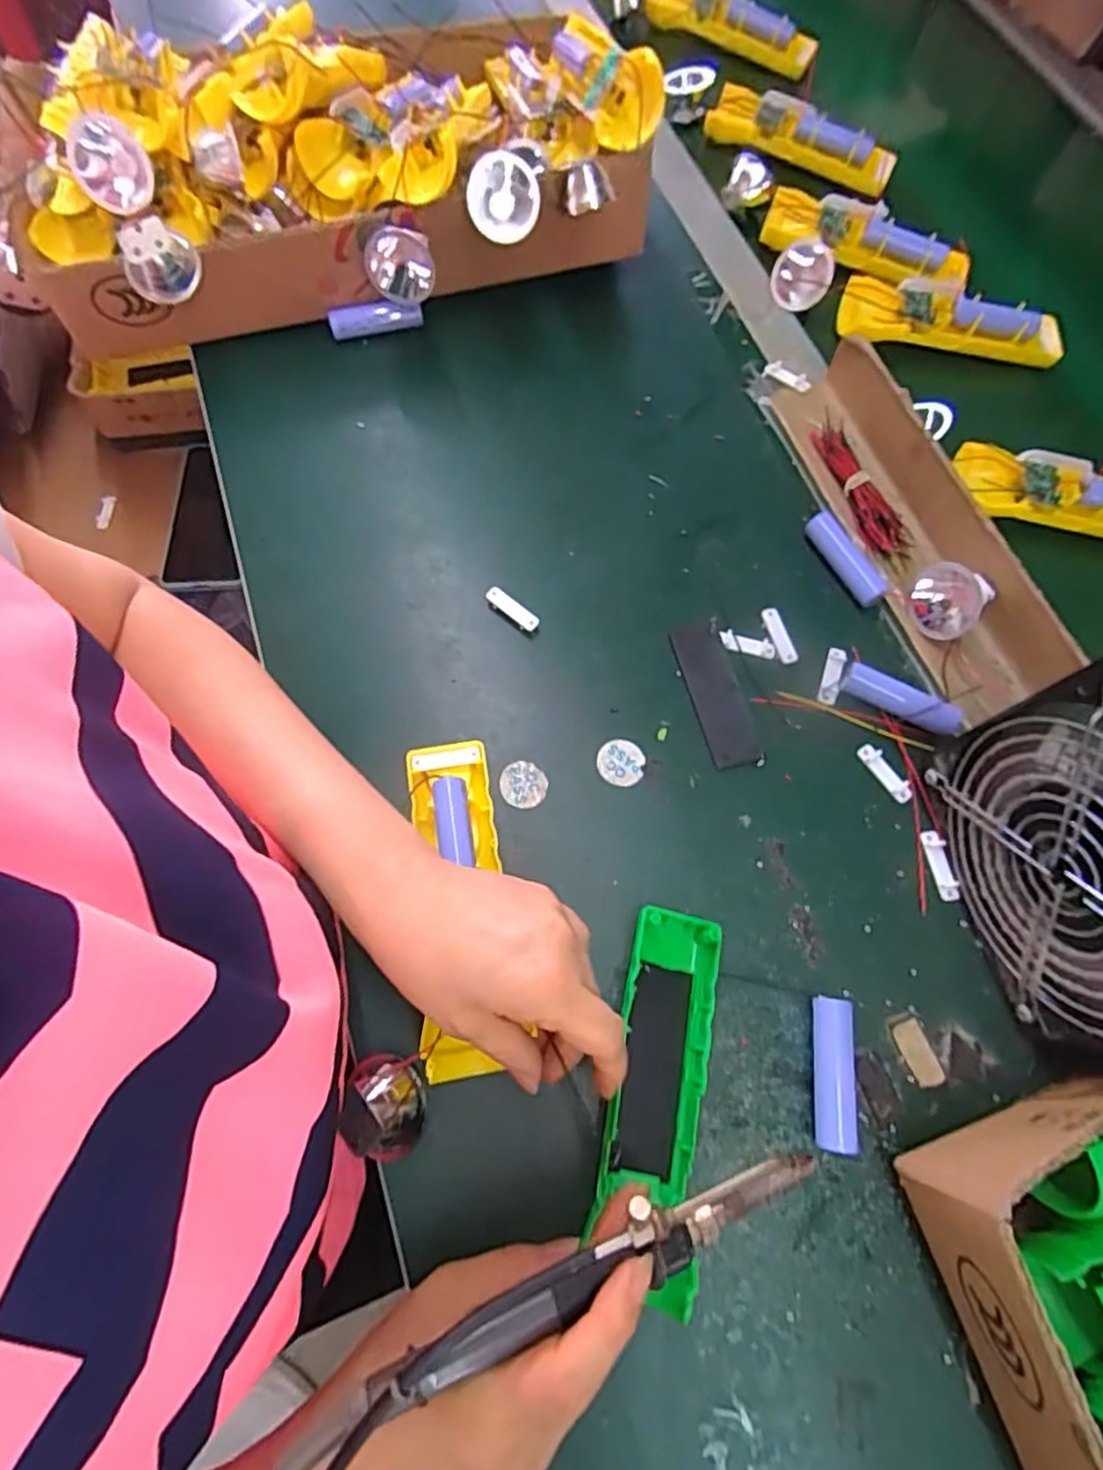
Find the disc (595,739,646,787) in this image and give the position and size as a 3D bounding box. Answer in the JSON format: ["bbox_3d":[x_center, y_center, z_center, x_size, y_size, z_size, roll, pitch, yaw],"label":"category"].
[{"bbox_3d":[0.039,0.015,0.387,0.027,0.004,0.027,0,69,0],"label":"disc"}]

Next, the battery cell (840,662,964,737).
[{"bbox_3d":[0.202,-0.020,0.394,0.067,0.015,0.018,29,72,10],"label":"battery cell"}]

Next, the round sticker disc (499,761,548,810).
[{"bbox_3d":[-0.016,0.028,0.380,0.026,0.004,0.026,0,69,0],"label":"round sticker disc"}]

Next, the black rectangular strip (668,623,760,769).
[{"bbox_3d":[0.097,-0.024,0.401,0.029,0.004,0.090,-15,70,-6],"label":"black rectangular strip"}]

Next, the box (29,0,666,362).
[{"bbox_3d":[-0.149,-0.397,0.482,0.405,0.113,0.242,-18,70,-8],"label":"box"}]

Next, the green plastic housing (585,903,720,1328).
[{"bbox_3d":[0.049,0.167,0.318,0.045,0.027,0.160,9,67,3],"label":"green plastic housing"}]

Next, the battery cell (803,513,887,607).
[{"bbox_3d":[0.187,-0.111,0.431,0.019,0.013,0.067,-28,72,-10],"label":"battery cell"}]

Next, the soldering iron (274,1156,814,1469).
[{"bbox_3d":[0.009,0.191,0.234,0.198,0.021,0.026,-17,70,-19],"label":"soldering iron"}]

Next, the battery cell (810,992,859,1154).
[{"bbox_3d":[0.133,0.161,0.325,0.019,0.017,0.065,6,70,2],"label":"battery cell"}]

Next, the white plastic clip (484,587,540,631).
[{"bbox_3d":[-0.024,-0.076,0.416,0.038,0.013,0.011,34,73,12],"label":"white plastic clip"}]

